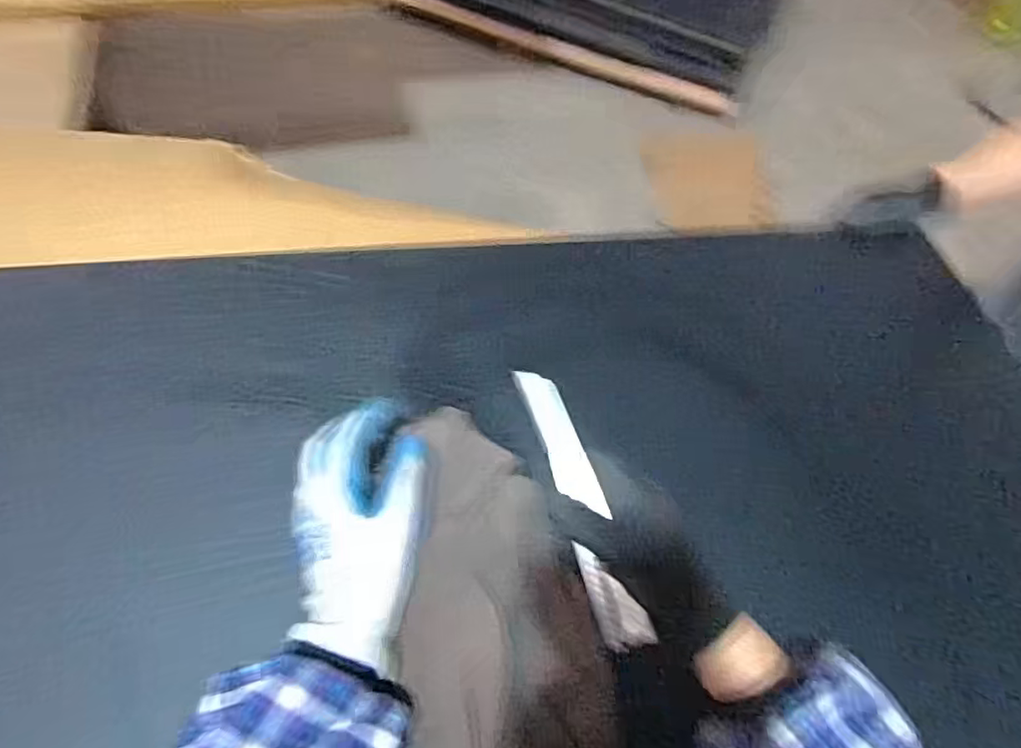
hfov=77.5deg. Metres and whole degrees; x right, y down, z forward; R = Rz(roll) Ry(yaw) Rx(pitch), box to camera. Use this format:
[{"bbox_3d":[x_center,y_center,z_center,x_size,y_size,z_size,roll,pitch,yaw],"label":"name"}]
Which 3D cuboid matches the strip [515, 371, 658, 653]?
[{"bbox_3d":[0.050,0.094,0.470,0.033,0.005,0.209,-24,74,13],"label":"strip"}]

